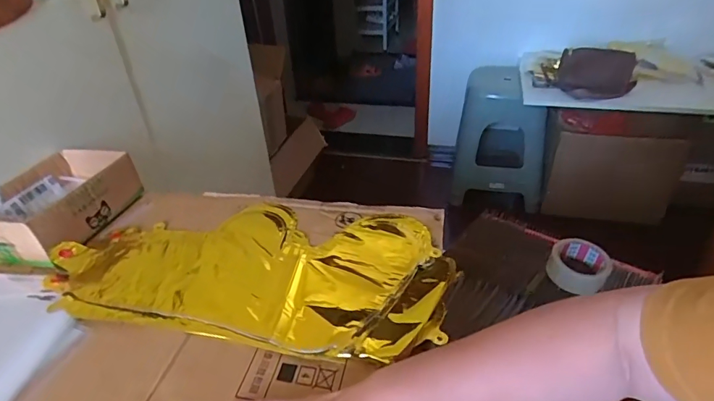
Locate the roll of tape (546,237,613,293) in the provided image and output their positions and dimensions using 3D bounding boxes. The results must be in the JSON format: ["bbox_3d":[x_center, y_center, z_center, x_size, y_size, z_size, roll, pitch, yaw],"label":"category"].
[{"bbox_3d":[0.405,0.116,0.801,0.097,0.047,0.105,-2,35,2],"label":"roll of tape"}]

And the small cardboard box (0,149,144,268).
[{"bbox_3d":[-0.425,0.000,0.622,0.153,0.064,0.194,4,36,13],"label":"small cardboard box"}]

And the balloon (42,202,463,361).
[{"bbox_3d":[-0.125,0.074,0.523,0.455,0.023,0.221,2,36,11],"label":"balloon"}]

